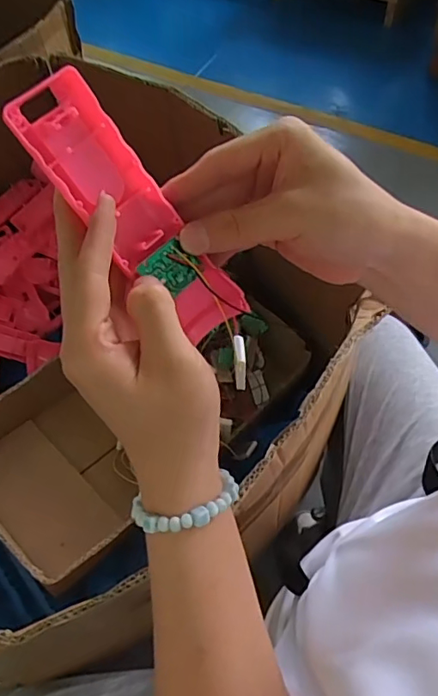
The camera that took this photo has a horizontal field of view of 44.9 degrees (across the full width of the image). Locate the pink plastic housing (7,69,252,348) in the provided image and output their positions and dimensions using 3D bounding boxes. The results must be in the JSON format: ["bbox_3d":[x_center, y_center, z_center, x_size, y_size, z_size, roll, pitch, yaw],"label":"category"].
[{"bbox_3d":[-0.045,-0.066,0.282,0.043,0.156,0.030,-51,25,-23],"label":"pink plastic housing"}]

